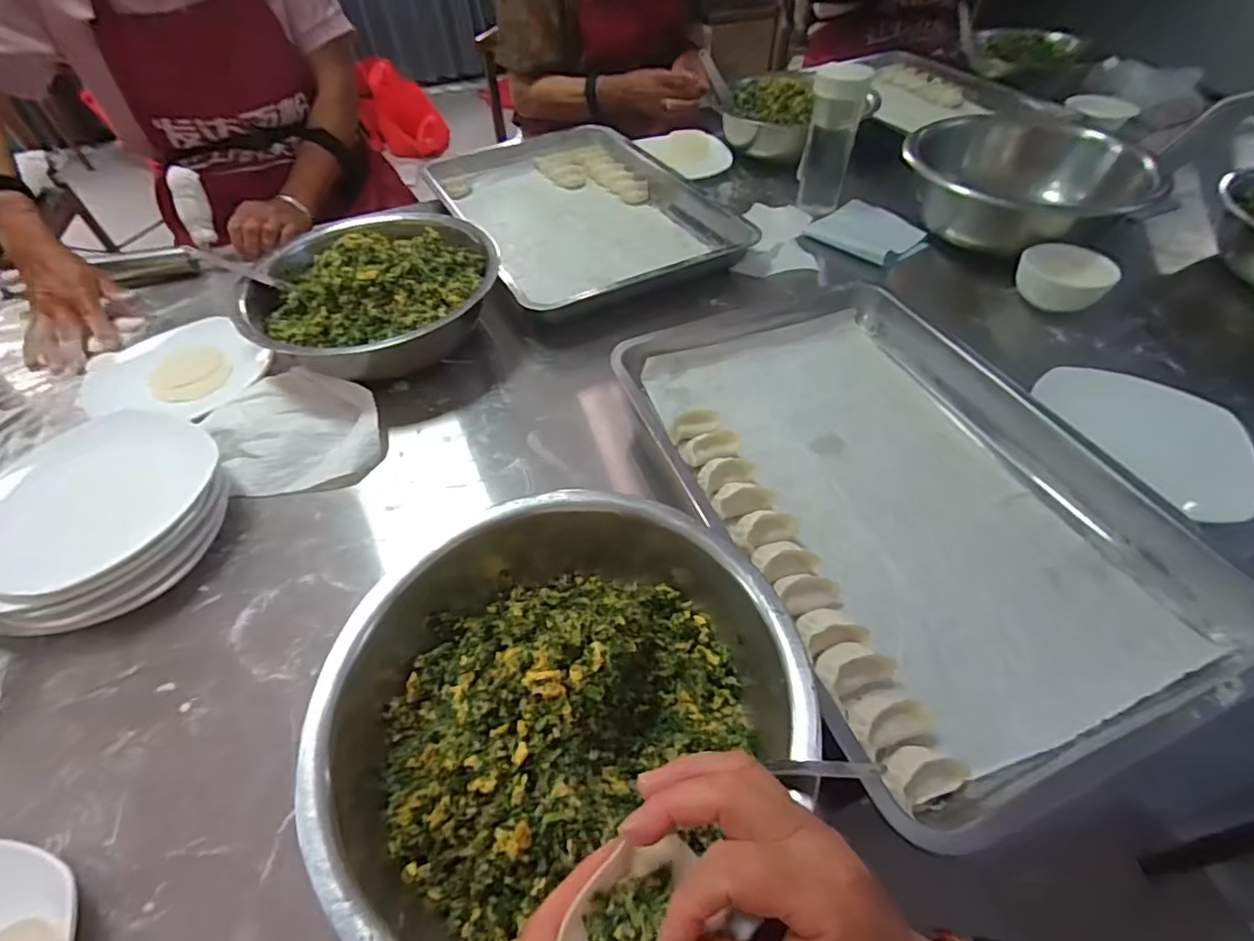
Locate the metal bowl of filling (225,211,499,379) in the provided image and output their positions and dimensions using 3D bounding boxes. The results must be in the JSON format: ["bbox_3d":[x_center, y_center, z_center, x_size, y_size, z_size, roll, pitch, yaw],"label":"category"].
[{"bbox_3d":[-0.291,-0.202,0.661,0.272,0.116,0.227,-4,49,0],"label":"metal bowl of filling"}]

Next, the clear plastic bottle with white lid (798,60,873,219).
[{"bbox_3d":[0.294,-0.471,0.820,0.071,0.182,0.070,12,51,14],"label":"clear plastic bottle with white lid"}]

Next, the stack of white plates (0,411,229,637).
[{"bbox_3d":[-0.449,0.040,0.485,0.171,0.073,0.193,25,54,23],"label":"stack of white plates"}]

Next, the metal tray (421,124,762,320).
[{"bbox_3d":[-0.087,-0.421,0.889,0.349,0.048,0.567,-23,51,-16],"label":"metal tray"}]

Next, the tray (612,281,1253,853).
[{"bbox_3d":[0.234,0.011,0.513,0.348,0.065,0.490,-18,50,-12],"label":"tray"}]

